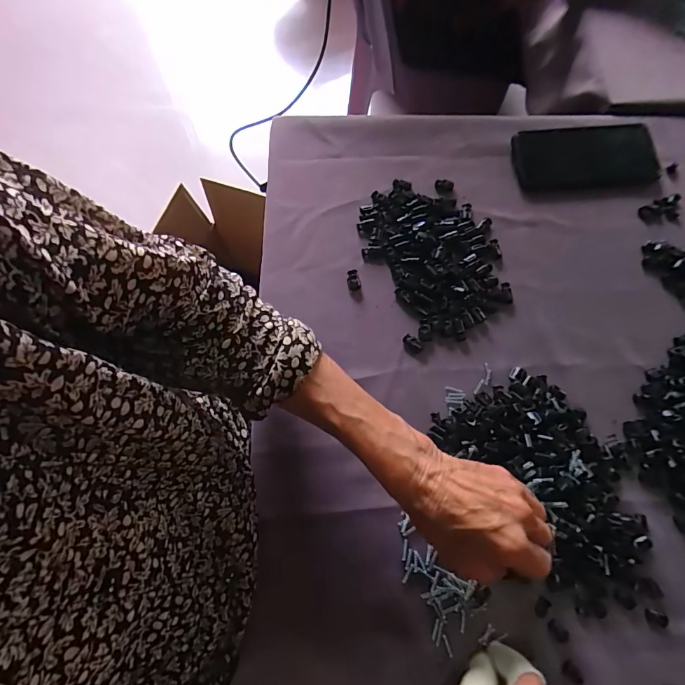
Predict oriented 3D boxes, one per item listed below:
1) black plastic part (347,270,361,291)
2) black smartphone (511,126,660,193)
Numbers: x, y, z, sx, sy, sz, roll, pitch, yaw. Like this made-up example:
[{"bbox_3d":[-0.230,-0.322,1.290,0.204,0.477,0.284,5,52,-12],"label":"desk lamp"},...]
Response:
[{"bbox_3d":[0.012,-0.065,0.426,0.014,0.005,0.022,0,70,0],"label":"black plastic part"},{"bbox_3d":[0.282,-0.214,0.477,0.164,0.012,0.080,-4,70,-2],"label":"black smartphone"}]

